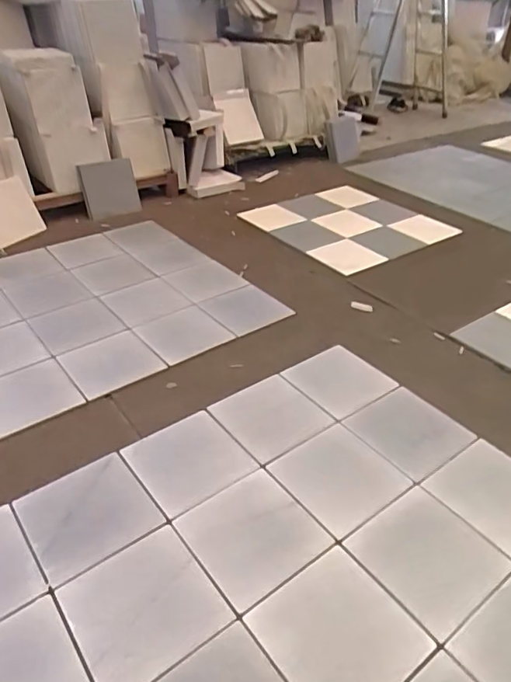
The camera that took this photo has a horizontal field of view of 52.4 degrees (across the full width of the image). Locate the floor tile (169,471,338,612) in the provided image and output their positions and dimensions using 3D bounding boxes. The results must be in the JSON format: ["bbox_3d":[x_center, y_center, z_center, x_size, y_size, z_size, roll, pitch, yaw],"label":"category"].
[{"bbox_3d":[-0.008,0.506,1.362,0.304,0.019,0.307,-24,44,-30],"label":"floor tile"}]

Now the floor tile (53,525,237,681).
[{"bbox_3d":[-0.257,0.607,1.198,0.302,0.012,0.307,-23,43,-29],"label":"floor tile"}]

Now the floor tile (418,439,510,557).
[{"bbox_3d":[0.689,0.428,1.475,0.304,0.016,0.314,-24,44,-30],"label":"floor tile"}]

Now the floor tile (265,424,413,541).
[{"bbox_3d":[0.244,0.392,1.519,0.304,0.019,0.315,-23,43,-29],"label":"floor tile"}]

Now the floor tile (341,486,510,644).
[{"bbox_3d":[0.441,0.541,1.319,0.313,0.013,0.302,-23,43,-29],"label":"floor tile"}]

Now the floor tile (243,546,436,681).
[{"bbox_3d":[0.184,0.643,1.150,0.305,0.017,0.305,-23,43,-29],"label":"floor tile"}]

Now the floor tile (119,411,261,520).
[{"bbox_3d":[-0.203,0.358,1.564,0.307,0.014,0.298,-24,47,-32],"label":"floor tile"}]

